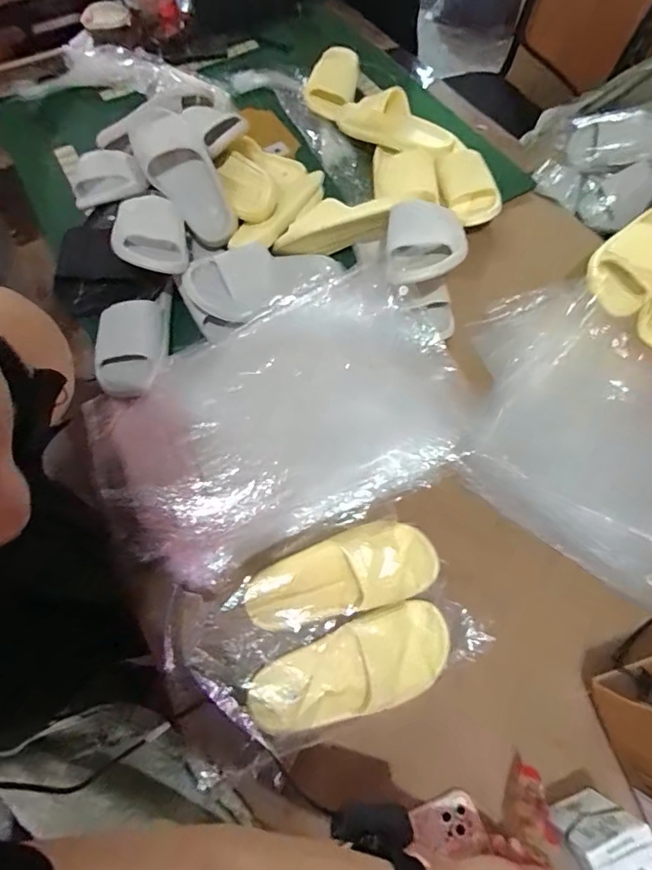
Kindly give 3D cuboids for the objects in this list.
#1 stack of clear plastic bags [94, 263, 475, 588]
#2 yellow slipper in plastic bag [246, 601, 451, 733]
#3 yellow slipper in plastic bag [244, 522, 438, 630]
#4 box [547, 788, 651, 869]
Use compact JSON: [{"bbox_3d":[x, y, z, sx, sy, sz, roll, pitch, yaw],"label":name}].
[{"bbox_3d":[-0.069,-0.021,0.637,0.485,0.080,0.331,-27,68,-9],"label":"stack of clear plastic bags"},{"bbox_3d":[0.032,0.267,0.520,0.248,0.060,0.095,-7,64,-28],"label":"yellow slipper in plastic bag"},{"bbox_3d":[0.021,0.171,0.563,0.235,0.033,0.090,-14,67,-4],"label":"yellow slipper in plastic bag"},{"bbox_3d":[0.265,0.392,0.441,0.074,0.093,0.052,-21,68,-7],"label":"box"}]

